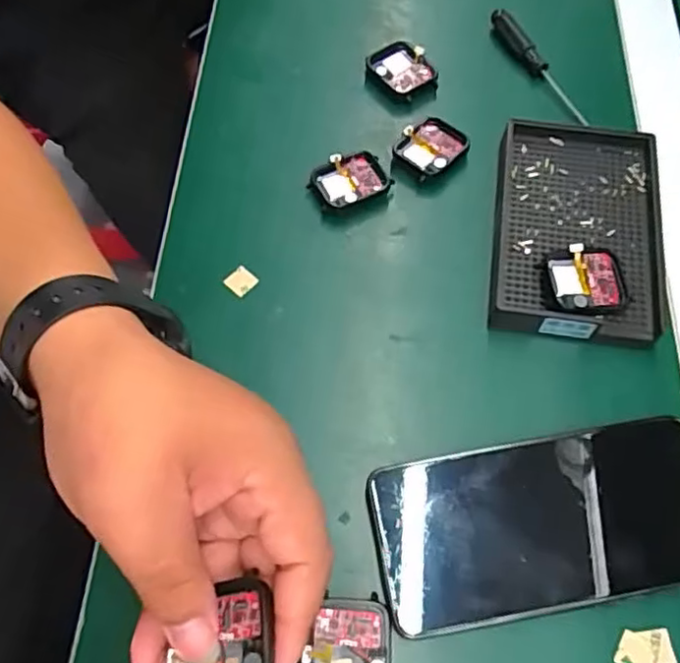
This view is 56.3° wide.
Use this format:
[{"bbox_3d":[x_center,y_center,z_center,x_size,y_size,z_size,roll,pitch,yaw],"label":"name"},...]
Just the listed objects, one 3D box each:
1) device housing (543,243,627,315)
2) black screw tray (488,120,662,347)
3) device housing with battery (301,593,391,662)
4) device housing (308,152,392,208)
[{"bbox_3d":[0.133,-0.028,0.345,0.043,0.008,0.038,-5,65,-3],"label":"device housing"},{"bbox_3d":[0.139,-0.059,0.375,0.094,0.025,0.137,9,65,4],"label":"black screw tray"},{"bbox_3d":[0.004,0.145,0.280,0.036,0.016,0.050,4,64,2],"label":"device housing with battery"},{"bbox_3d":[0.006,-0.093,0.398,0.043,0.013,0.035,-25,67,-11],"label":"device housing"}]

